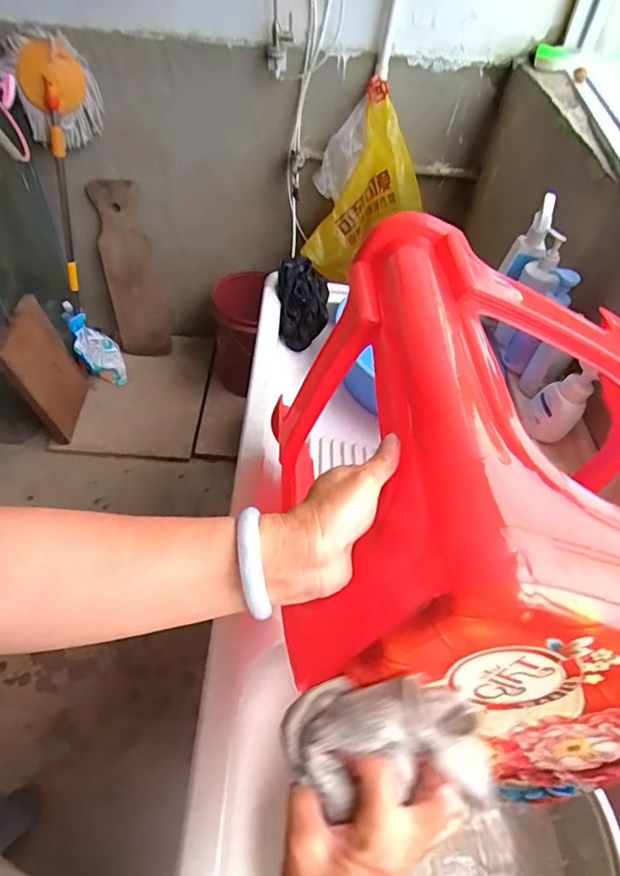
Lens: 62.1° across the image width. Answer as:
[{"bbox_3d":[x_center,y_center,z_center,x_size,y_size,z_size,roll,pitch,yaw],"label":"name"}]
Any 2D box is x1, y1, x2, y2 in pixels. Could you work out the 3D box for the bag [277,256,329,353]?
[{"bbox_3d":[-0.016,-0.287,1.105,0.108,0.052,0.229,3,68,-3],"label":"bag"}]

